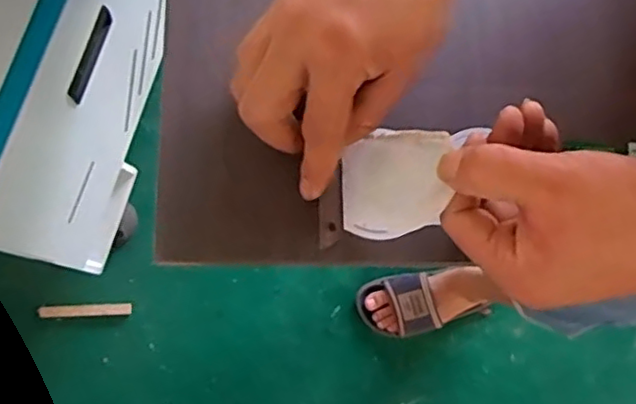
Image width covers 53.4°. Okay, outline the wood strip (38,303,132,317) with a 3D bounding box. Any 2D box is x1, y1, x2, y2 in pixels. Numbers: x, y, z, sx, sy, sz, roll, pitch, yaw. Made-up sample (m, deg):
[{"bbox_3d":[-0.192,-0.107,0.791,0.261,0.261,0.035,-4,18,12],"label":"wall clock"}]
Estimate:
[{"bbox_3d":[-0.434,0.202,1.178,0.165,0.006,0.020,-1,80,-5],"label":"wood strip"}]

